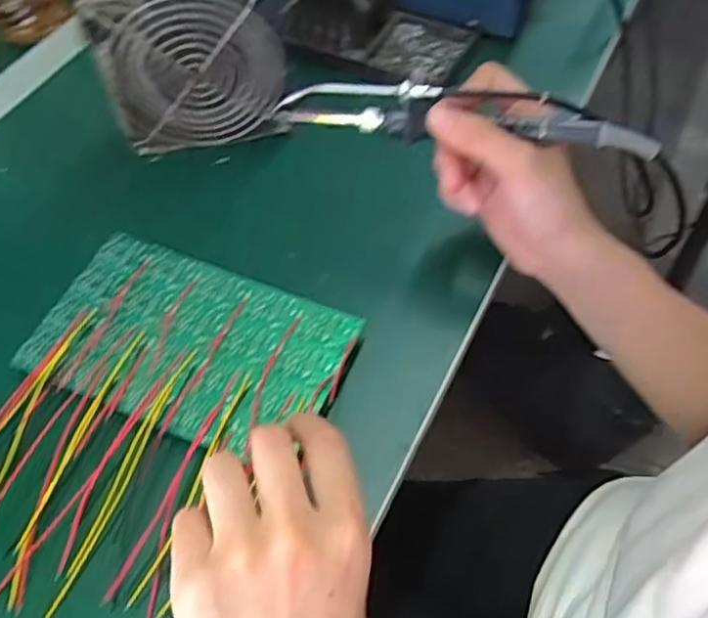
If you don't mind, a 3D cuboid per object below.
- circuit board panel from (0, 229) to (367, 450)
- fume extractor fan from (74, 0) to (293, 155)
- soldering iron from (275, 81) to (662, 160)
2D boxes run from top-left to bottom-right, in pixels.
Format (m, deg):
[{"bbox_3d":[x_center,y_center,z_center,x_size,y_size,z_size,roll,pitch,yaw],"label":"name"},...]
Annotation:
[{"bbox_3d":[-0.094,0.019,0.387,0.171,0.007,0.104,19,58,15],"label":"circuit board panel"},{"bbox_3d":[-0.102,-0.168,0.456,0.127,0.121,0.042,-10,56,-4],"label":"fume extractor fan"},{"bbox_3d":[0.059,-0.105,0.372,0.207,0.030,0.016,9,56,7],"label":"soldering iron"}]

